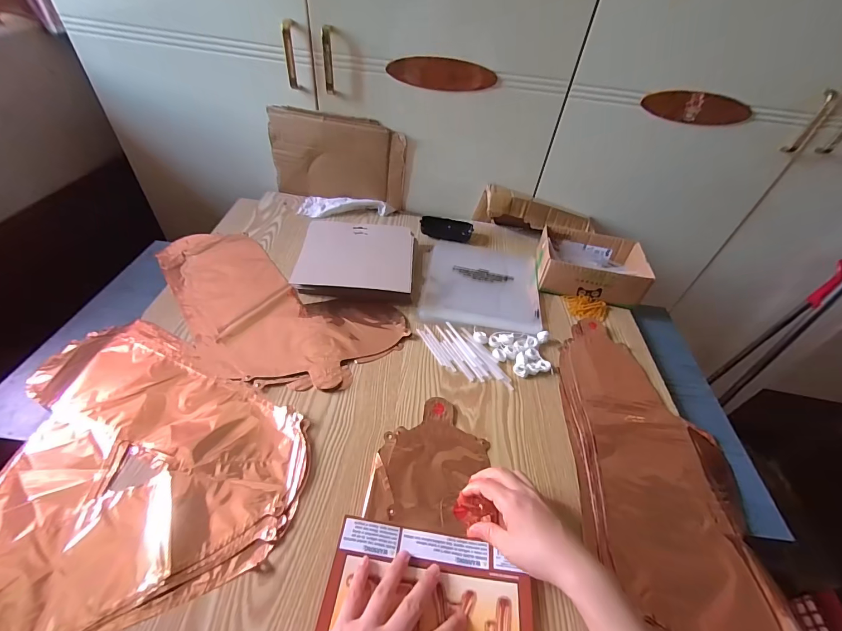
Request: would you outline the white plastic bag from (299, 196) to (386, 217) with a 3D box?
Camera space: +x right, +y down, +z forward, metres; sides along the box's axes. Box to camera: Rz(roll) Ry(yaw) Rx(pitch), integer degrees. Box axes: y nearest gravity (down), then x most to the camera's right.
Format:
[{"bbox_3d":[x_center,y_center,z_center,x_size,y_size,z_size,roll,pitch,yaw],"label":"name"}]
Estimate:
[{"bbox_3d":[-0.168,-0.234,0.786,0.178,0.023,0.064,5,45,-1],"label":"white plastic bag"}]

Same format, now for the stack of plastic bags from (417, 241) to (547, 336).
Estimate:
[{"bbox_3d":[0.114,-0.061,0.680,0.205,0.007,0.225,9,45,2],"label":"stack of plastic bags"}]

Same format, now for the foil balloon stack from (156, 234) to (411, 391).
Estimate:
[{"bbox_3d":[-0.262,-0.015,0.585,0.447,0.010,0.223,26,48,18],"label":"foil balloon stack"}]

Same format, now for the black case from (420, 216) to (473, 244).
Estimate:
[{"bbox_3d":[0.055,-0.184,0.765,0.108,0.024,0.053,4,46,-3],"label":"black case"}]

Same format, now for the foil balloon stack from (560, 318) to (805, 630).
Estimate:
[{"bbox_3d":[0.294,0.199,0.438,0.209,0.008,0.469,8,45,2],"label":"foil balloon stack"}]

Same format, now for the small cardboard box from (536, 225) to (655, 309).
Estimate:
[{"bbox_3d":[0.314,-0.096,0.683,0.187,0.059,0.145,16,46,9],"label":"small cardboard box"}]

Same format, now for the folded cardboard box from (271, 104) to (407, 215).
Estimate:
[{"bbox_3d":[-0.172,-0.323,0.766,0.271,0.176,0.045,13,46,6],"label":"folded cardboard box"}]

